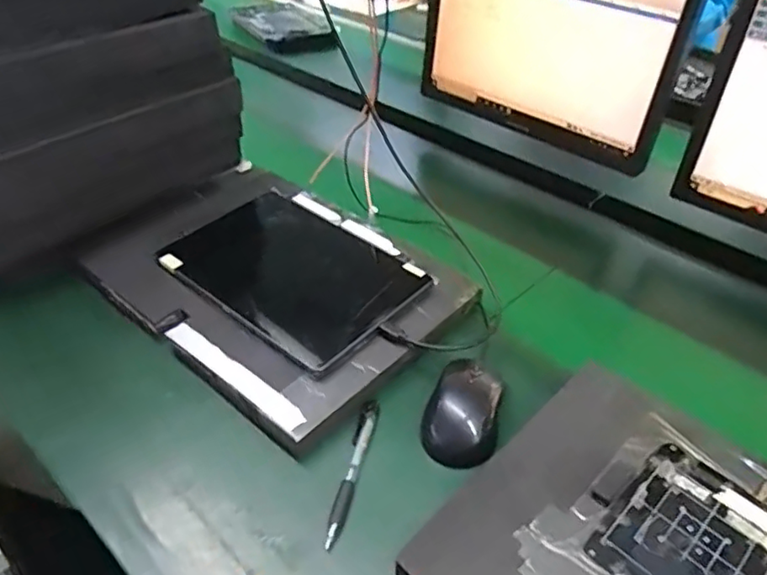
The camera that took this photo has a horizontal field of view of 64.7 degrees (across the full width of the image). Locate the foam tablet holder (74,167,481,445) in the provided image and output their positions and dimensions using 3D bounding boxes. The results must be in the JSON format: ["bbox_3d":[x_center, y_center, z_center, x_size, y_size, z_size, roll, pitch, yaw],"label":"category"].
[{"bbox_3d":[-0.121,-0.012,0.648,0.358,0.045,0.254,30,47,29],"label":"foam tablet holder"}]

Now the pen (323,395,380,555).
[{"bbox_3d":[-0.023,0.147,0.495,0.015,0.014,0.138,9,40,8],"label":"pen"}]

